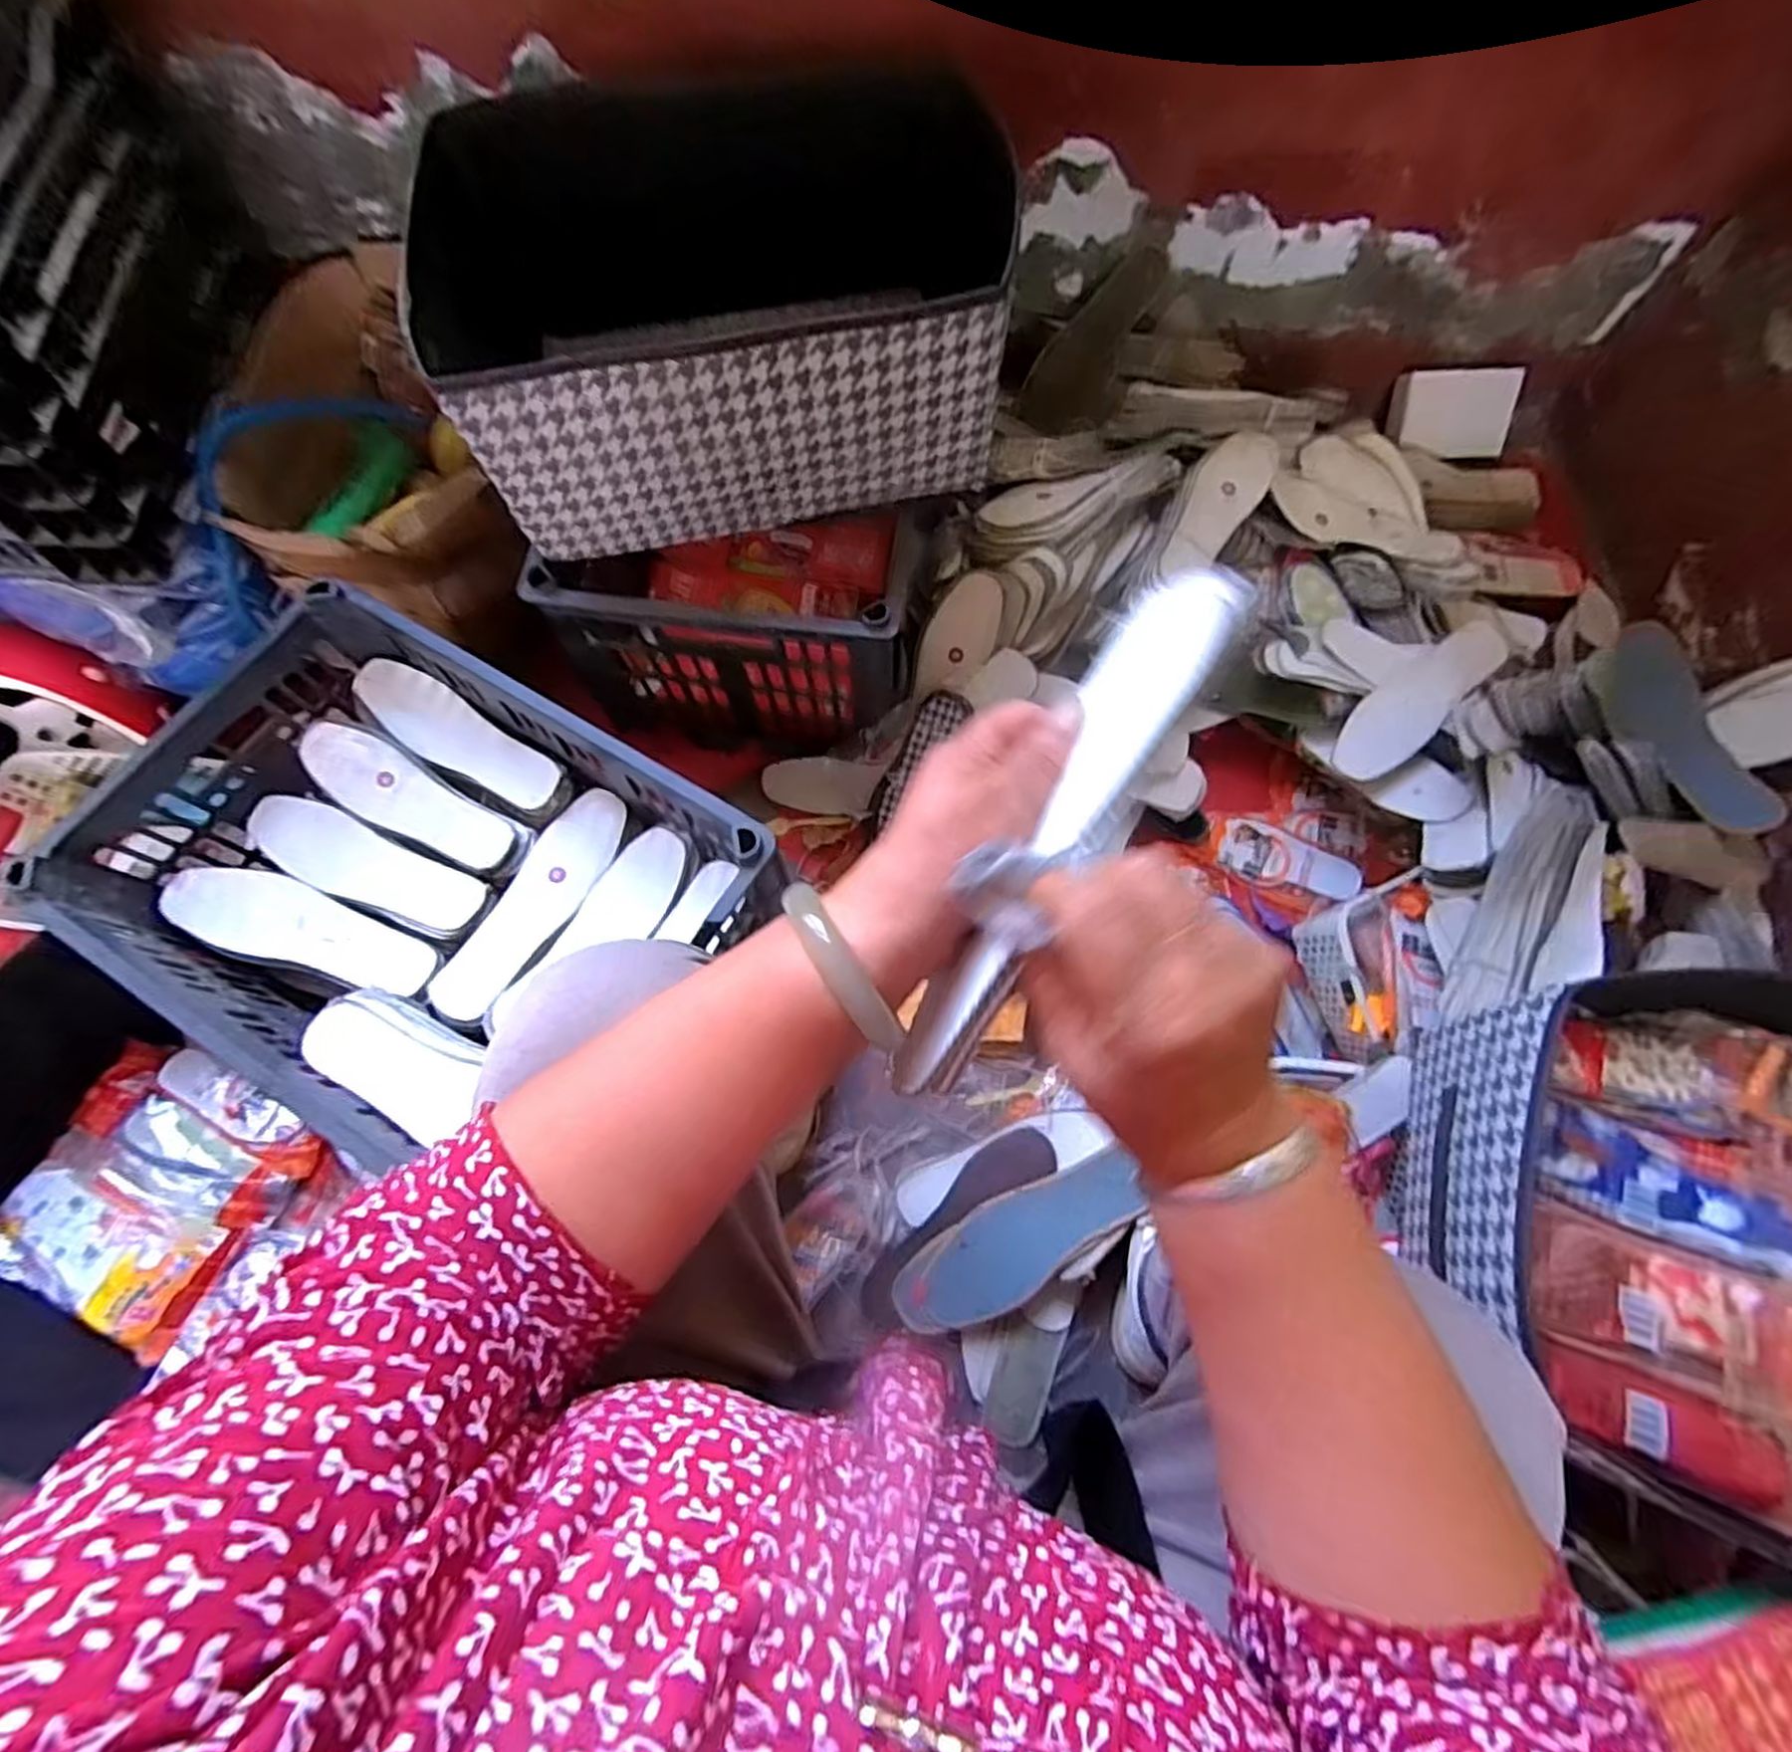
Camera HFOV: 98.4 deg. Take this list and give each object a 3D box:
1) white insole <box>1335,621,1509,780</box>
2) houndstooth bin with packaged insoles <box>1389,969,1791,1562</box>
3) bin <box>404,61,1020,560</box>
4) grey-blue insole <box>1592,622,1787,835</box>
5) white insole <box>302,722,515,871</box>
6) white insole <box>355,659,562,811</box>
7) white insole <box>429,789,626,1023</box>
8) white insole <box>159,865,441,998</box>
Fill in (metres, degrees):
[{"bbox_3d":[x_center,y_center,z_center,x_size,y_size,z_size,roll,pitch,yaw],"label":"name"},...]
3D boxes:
[{"bbox_3d":[0.538,-0.186,0.790,0.222,0.049,0.071,-41,76,-13],"label":"white insole"},{"bbox_3d":[0.612,0.255,0.530,0.441,0.200,0.348,17,72,6],"label":"houndstooth bin with packaged insoles"},{"bbox_3d":[-0.156,-0.465,0.649,0.420,0.164,0.291,-10,72,-4],"label":"bin"},{"bbox_3d":[0.851,-0.157,0.846,0.018,0.082,0.244,-9,73,-23],"label":"grey-blue insole"},{"bbox_3d":[-0.445,-0.070,0.701,0.207,0.014,0.066,32,68,6],"label":"white insole"},{"bbox_3d":[-0.412,-0.130,0.724,0.221,0.018,0.063,34,75,11],"label":"white insole"},{"bbox_3d":[-0.322,0.025,0.695,0.064,0.017,0.229,28,74,9],"label":"white insole"},{"bbox_3d":[-0.510,0.043,0.666,0.222,0.025,0.069,13,72,4],"label":"white insole"}]

